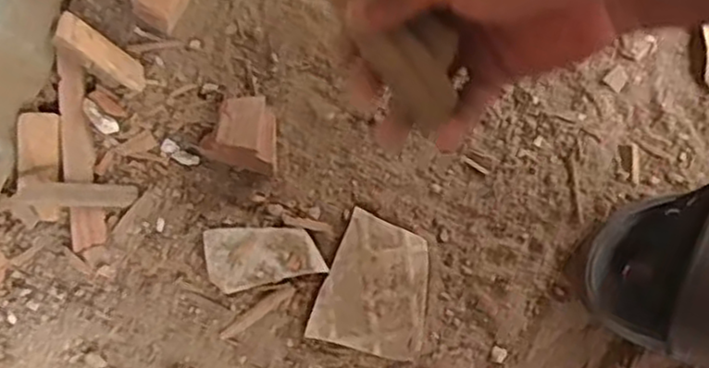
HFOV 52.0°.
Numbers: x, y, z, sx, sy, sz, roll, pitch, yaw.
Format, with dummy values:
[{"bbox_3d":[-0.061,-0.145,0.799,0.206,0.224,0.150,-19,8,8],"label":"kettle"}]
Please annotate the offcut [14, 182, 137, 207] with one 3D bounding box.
[{"bbox_3d":[-0.175,0.007,0.464,0.070,0.010,0.017,1,73,-29],"label":"offcut"}]

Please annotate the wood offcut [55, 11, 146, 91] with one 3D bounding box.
[{"bbox_3d":[-0.169,-0.090,0.491,0.066,0.006,0.021,37,55,-19],"label":"wood offcut"}]

